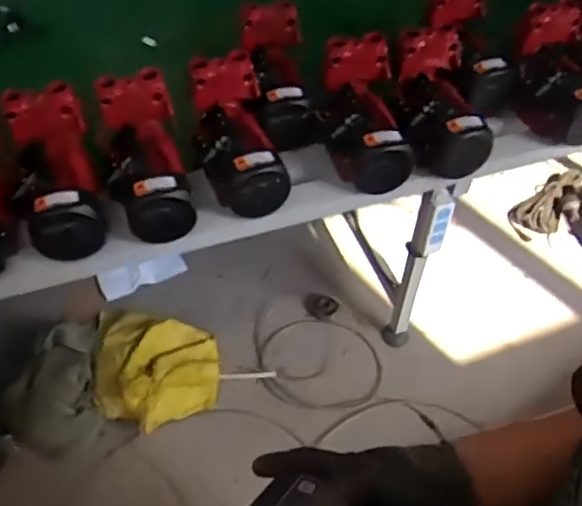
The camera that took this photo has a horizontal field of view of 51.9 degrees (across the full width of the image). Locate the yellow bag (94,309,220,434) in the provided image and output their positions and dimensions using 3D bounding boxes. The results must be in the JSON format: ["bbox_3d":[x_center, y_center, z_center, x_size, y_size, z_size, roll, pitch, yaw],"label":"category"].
[{"bbox_3d":[-0.388,0.316,1.659,0.369,0.108,0.296,11,53,11],"label":"yellow bag"}]

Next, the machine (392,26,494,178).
[{"bbox_3d":[0.281,-0.274,1.105,0.158,0.180,0.226,-4,51,-1],"label":"machine"}]

